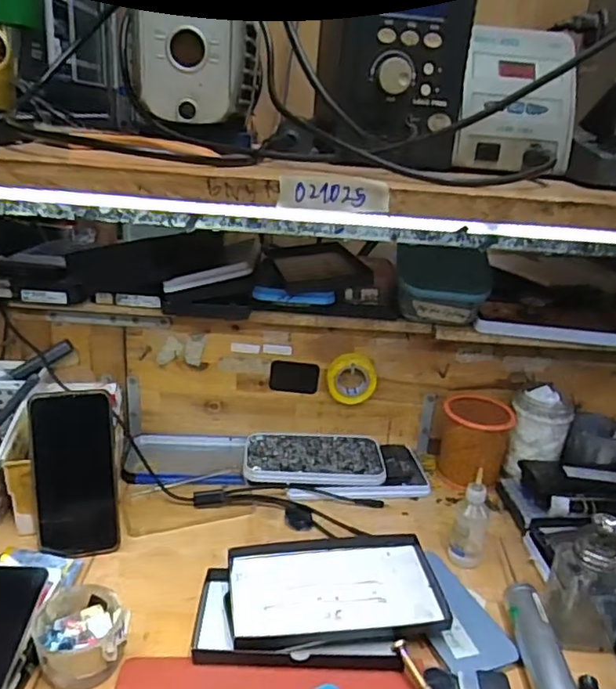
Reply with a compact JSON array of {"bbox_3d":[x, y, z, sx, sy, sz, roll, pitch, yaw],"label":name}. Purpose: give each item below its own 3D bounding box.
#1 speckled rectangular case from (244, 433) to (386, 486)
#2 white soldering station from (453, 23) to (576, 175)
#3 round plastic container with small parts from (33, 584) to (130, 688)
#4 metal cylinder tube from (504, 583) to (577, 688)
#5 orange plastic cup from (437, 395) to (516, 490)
[{"bbox_3d":[0.008,0.145,0.771,0.175,0.017,0.102,3,21,-4],"label":"speckled rectangular case"},{"bbox_3d":[0.188,-0.220,0.530,0.097,0.121,0.086,9,21,11],"label":"white soldering station"},{"bbox_3d":[-0.184,0.235,0.484,0.066,0.044,0.071,4,21,-1],"label":"round plastic container with small parts"},{"bbox_3d":[0.198,0.262,0.507,0.029,0.029,0.150,5,21,1],"label":"metal cylinder tube"},{"bbox_3d":[0.210,0.129,0.758,0.085,0.095,0.088,11,22,16],"label":"orange plastic cup"}]

